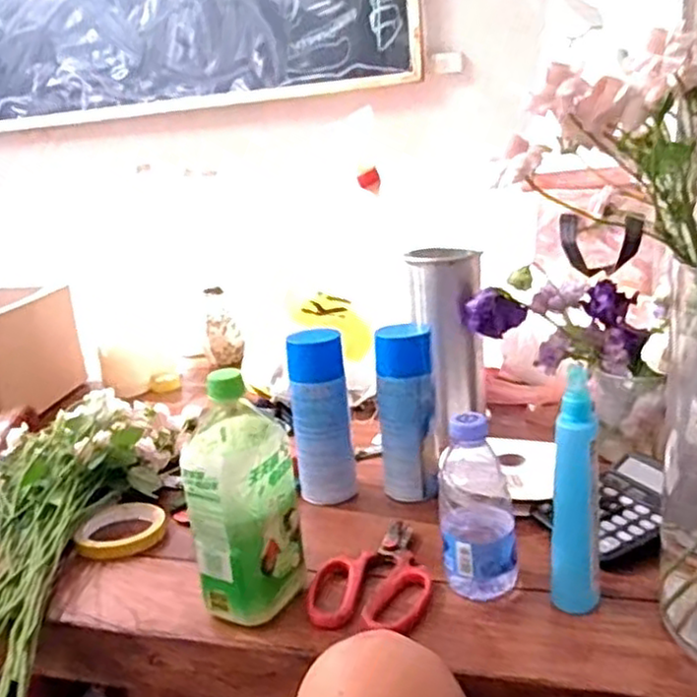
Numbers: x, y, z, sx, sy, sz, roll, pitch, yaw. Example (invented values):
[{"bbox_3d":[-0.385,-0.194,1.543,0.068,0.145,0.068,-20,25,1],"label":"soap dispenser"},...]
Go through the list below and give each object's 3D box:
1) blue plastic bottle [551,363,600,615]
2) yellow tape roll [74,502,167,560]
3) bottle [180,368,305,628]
[{"bbox_3d":[0.185,0.119,0.577,0.034,0.202,0.028,3,19,24],"label":"blue plastic bottle"},{"bbox_3d":[-0.250,0.197,0.778,0.094,0.017,0.092,-5,18,2],"label":"yellow tape roll"},{"bbox_3d":[-0.092,0.130,0.628,0.081,0.231,0.100,4,20,32],"label":"bottle"}]

